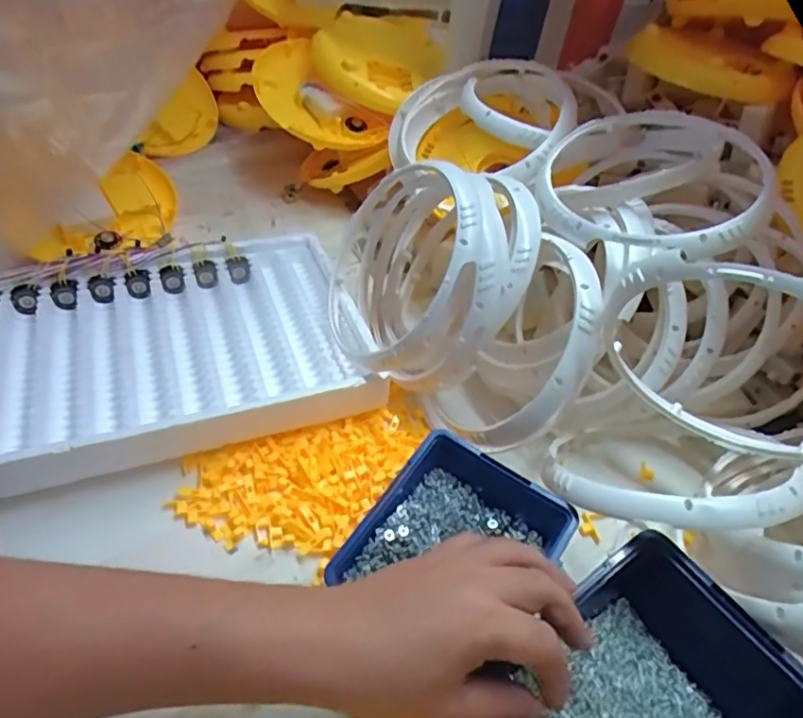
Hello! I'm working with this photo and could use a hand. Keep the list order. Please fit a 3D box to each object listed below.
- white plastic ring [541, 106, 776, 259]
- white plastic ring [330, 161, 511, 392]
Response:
[{"bbox_3d":[0.206,-0.153,0.483,0.172,0.020,0.187,22,60,27],"label":"white plastic ring"},{"bbox_3d":[0.004,-0.075,0.509,0.060,0.178,0.191,13,35,-44],"label":"white plastic ring"}]

